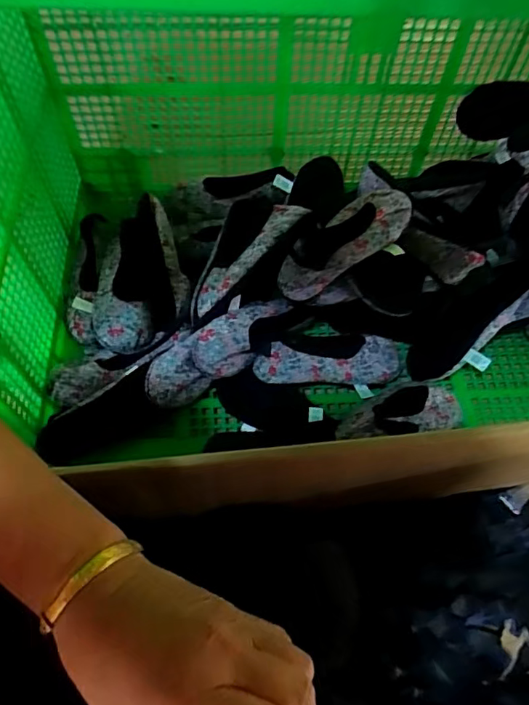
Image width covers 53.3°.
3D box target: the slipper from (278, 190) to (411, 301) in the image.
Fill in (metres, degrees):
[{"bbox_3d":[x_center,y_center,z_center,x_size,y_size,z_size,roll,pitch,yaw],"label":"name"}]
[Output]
[{"bbox_3d":[0.114,-0.156,0.744,0.222,0.057,0.084,-39,70,-19],"label":"slipper"}]

